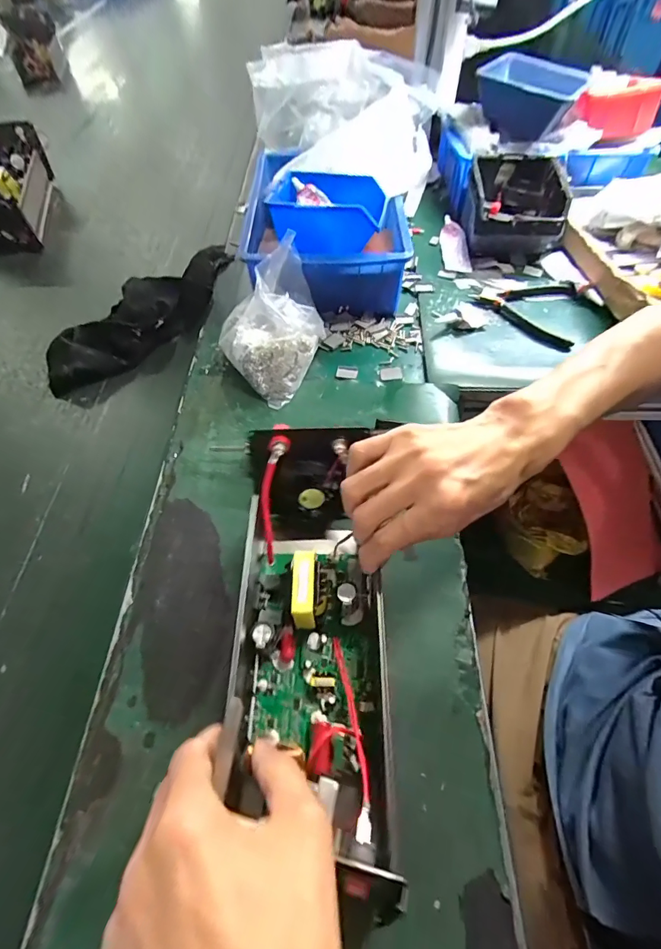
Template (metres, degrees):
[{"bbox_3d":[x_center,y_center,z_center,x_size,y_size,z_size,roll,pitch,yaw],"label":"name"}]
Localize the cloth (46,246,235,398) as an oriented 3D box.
[{"bbox_3d":[-0.228,-0.214,0.536,0.097,0.055,0.310,27,61,18],"label":"cloth"}]

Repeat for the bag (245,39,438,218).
[{"bbox_3d":[0.021,-0.498,0.603,0.257,0.153,0.197,1,57,2],"label":"bag"}]

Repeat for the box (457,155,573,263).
[{"bbox_3d":[0.265,-0.383,0.603,0.134,0.088,0.140,7,57,6],"label":"box"}]

